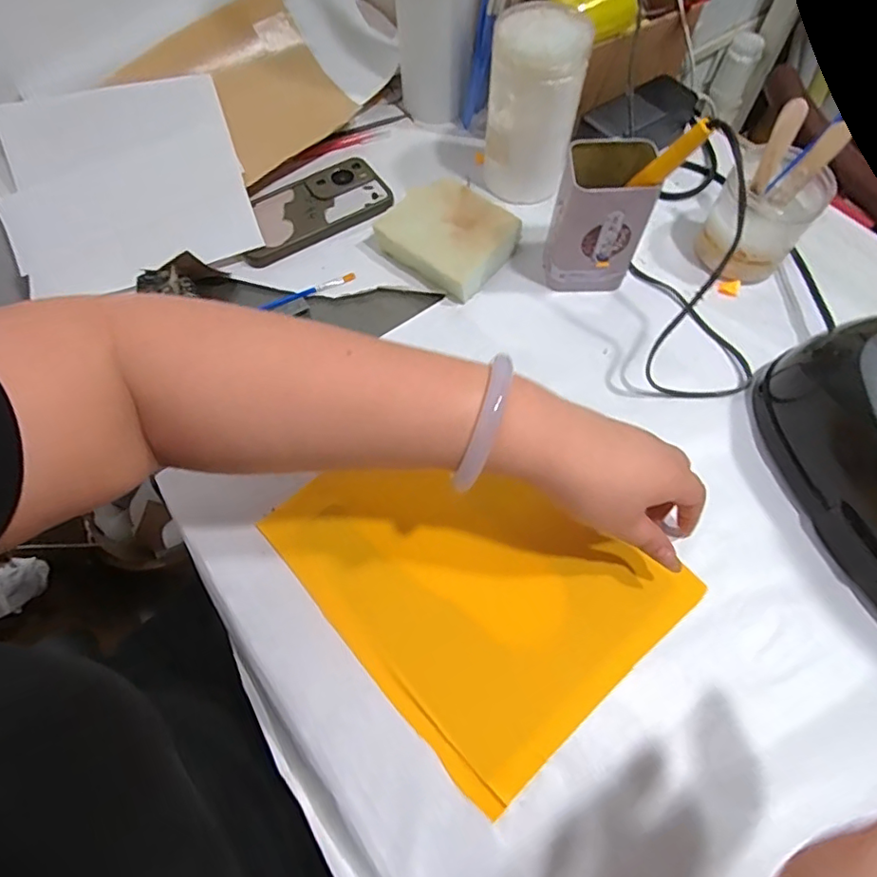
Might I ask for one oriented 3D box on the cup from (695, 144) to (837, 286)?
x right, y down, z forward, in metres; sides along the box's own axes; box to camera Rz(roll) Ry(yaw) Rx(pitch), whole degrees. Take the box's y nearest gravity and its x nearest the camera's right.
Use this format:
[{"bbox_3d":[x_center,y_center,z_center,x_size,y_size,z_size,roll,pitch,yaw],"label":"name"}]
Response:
[{"bbox_3d":[0.293,-0.202,0.504,0.082,0.090,0.082,0,63,0],"label":"cup"}]

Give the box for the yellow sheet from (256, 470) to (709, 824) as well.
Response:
[{"bbox_3d":[0.024,0.093,0.400,0.197,0.009,0.245,-38,69,-17],"label":"yellow sheet"}]

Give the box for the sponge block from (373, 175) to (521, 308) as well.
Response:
[{"bbox_3d":[0.009,-0.197,0.531,0.122,0.031,0.103,35,69,16],"label":"sponge block"}]

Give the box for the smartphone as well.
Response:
[{"bbox_3d":[-0.129,-0.234,0.560,0.156,0.015,0.079,-27,66,-12],"label":"smartphone"}]

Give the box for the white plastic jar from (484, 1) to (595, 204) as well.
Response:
[{"bbox_3d":[0.091,-0.314,0.525,0.085,0.143,0.074,10,64,5],"label":"white plastic jar"}]

